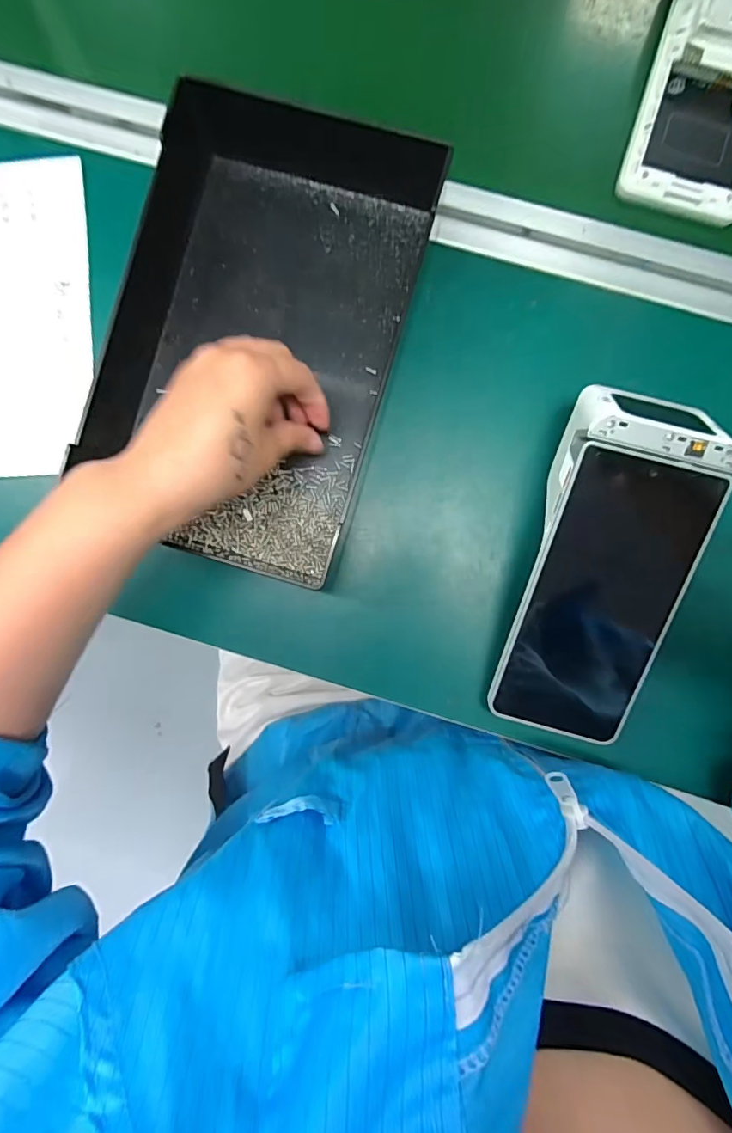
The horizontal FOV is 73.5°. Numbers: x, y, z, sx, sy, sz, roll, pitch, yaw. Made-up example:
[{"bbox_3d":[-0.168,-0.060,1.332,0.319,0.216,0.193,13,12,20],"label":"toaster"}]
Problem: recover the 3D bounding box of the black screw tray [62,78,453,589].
[{"bbox_3d":[-0.062,-0.142,0.297,0.150,0.045,0.300,16,91,2],"label":"black screw tray"}]

